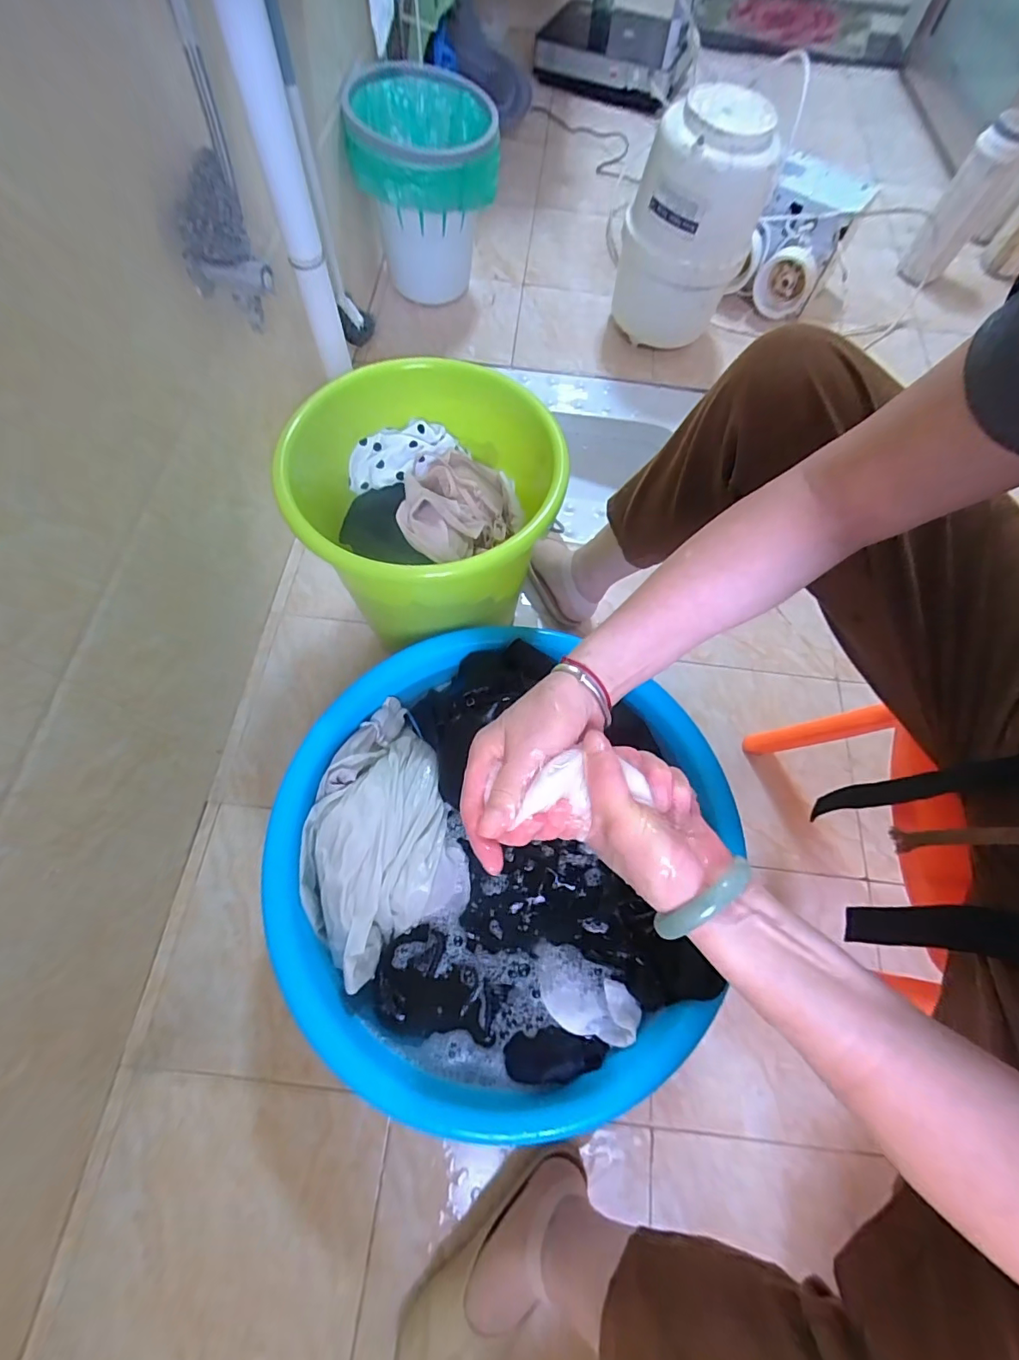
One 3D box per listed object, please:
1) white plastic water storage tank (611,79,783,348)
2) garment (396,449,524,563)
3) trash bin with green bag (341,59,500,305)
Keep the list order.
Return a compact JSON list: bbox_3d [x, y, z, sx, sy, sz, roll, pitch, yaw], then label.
[{"bbox_3d":[0.348,-0.858,0.974,0.221,0.348,0.231,22,69,6],"label":"white plastic water storage tank"},{"bbox_3d":[-0.056,-0.216,0.633,0.144,0.097,0.195,1,69,-2],"label":"garment"},{"bbox_3d":[-0.155,-0.933,0.993,0.253,0.282,0.252,-4,69,-4],"label":"trash bin with green bag"}]

